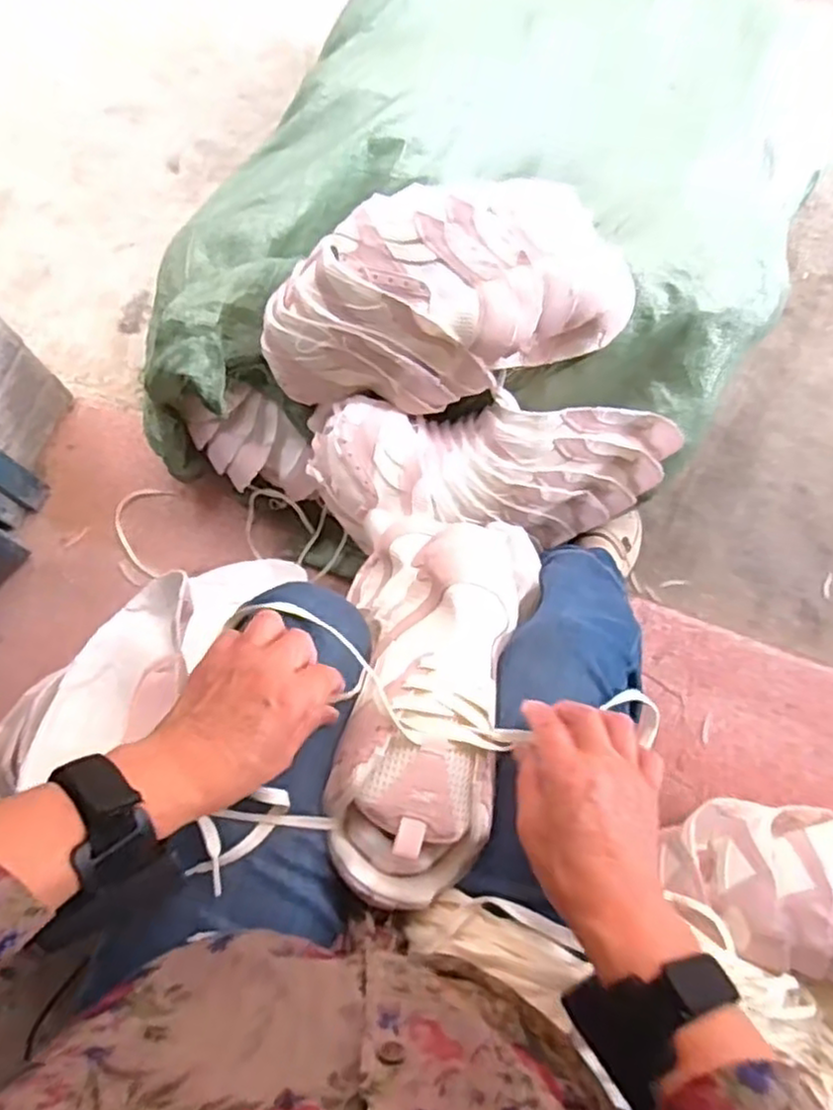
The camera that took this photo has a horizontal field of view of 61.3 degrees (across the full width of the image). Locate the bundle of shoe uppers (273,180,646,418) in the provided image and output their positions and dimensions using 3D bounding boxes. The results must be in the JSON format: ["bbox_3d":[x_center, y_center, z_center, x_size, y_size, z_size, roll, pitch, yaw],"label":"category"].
[{"bbox_3d":[0.030,-0.262,0.733,0.382,0.153,0.175,-12,75,-3],"label":"bundle of shoe uppers"}]

